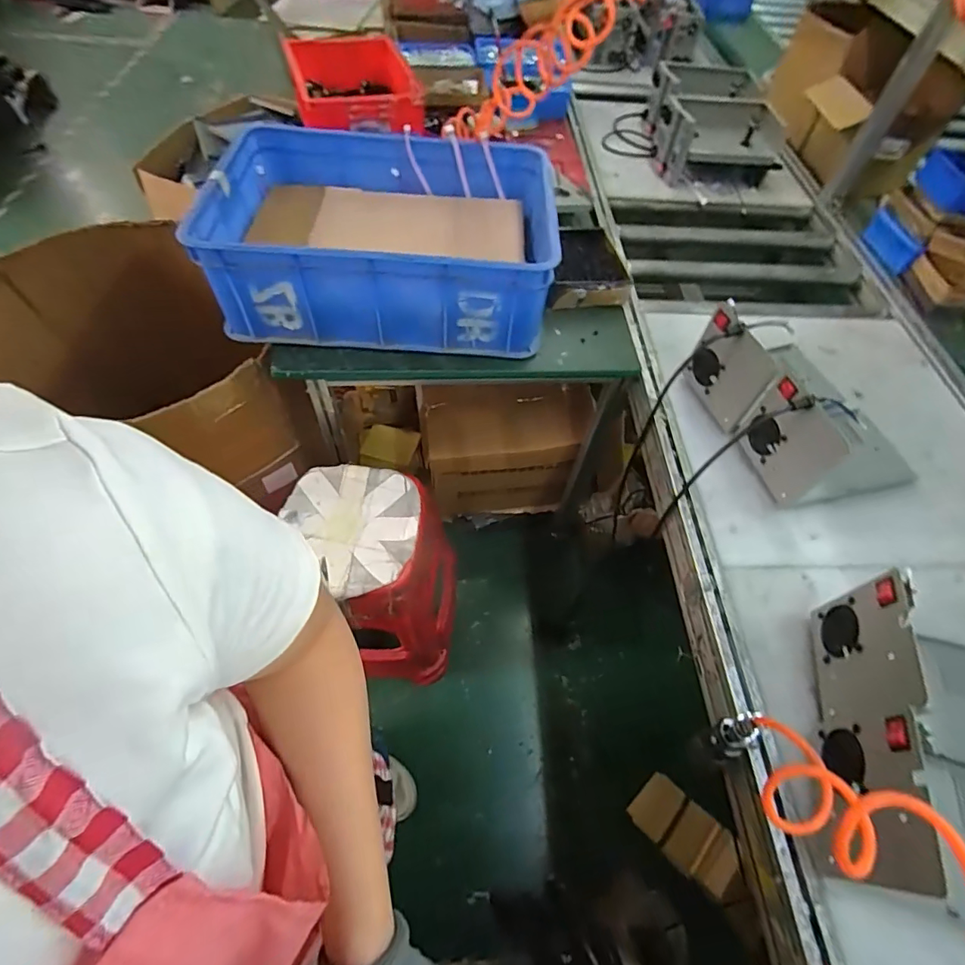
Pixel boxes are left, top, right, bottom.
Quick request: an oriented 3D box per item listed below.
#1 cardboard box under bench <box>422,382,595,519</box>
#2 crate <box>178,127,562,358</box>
[{"bbox_3d":[0.048,-0.096,1.429,0.465,0.341,0.228,-4,58,-7],"label":"cardboard box under bench"},{"bbox_3d":[-0.181,-0.475,0.972,0.592,0.209,0.423,2,57,-3],"label":"crate"}]

